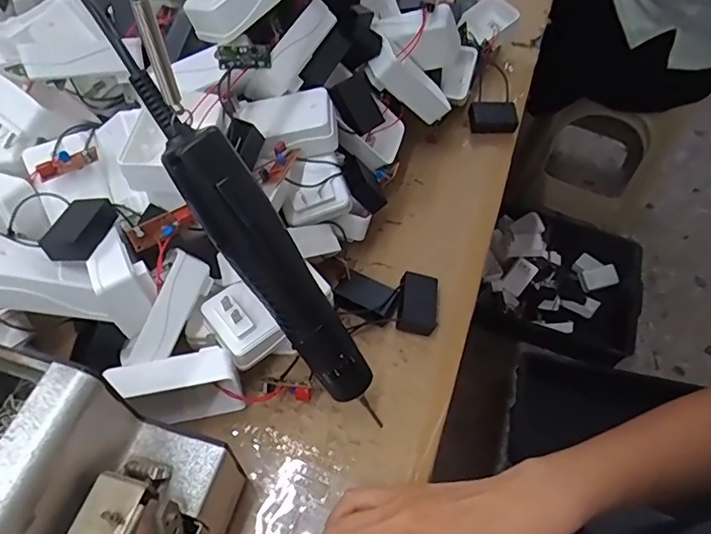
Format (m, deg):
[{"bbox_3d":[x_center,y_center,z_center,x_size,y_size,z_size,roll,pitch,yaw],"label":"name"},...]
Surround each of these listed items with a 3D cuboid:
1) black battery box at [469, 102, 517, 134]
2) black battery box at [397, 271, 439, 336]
[{"bbox_3d":[0.149,-0.163,0.574,0.051,0.022,0.033,4,54,1],"label":"black battery box"},{"bbox_3d":[0.052,0.031,0.435,0.031,0.020,0.049,6,55,3],"label":"black battery box"}]

